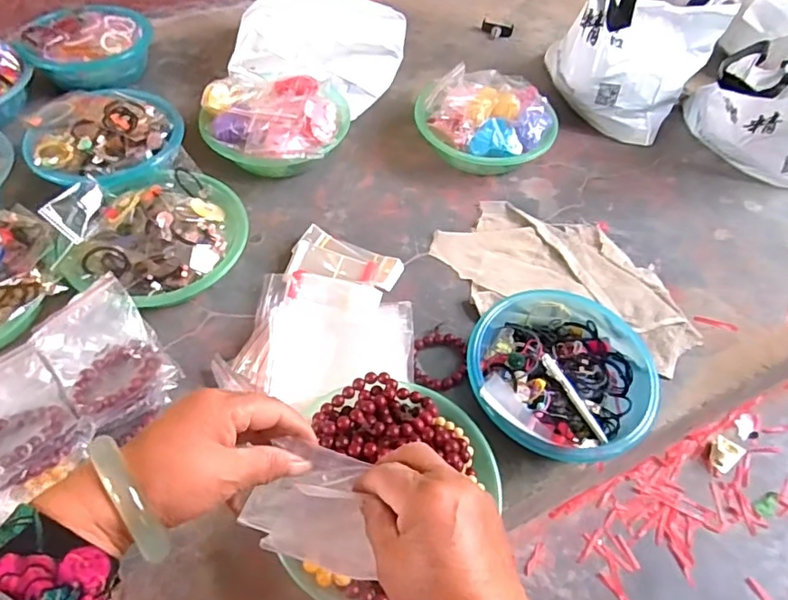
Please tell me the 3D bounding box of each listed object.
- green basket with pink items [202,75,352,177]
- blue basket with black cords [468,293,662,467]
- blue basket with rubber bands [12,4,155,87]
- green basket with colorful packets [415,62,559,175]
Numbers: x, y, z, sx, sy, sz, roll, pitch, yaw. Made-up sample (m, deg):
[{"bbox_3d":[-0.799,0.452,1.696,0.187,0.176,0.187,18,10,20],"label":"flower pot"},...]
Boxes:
[{"bbox_3d":[-0.194,-0.282,0.922,0.235,0.108,0.188,-1,54,-5],"label":"green basket with pink items"},{"bbox_3d":[0.210,0.083,0.715,0.220,0.078,0.242,2,54,-2],"label":"blue basket with black cords"},{"bbox_3d":[-0.556,-0.457,1.032,0.216,0.087,0.183,-14,56,-13],"label":"blue basket with rubber bands"},{"bbox_3d":[0.155,-0.311,0.963,0.232,0.111,0.211,3,54,-2],"label":"green basket with colorful packets"}]

